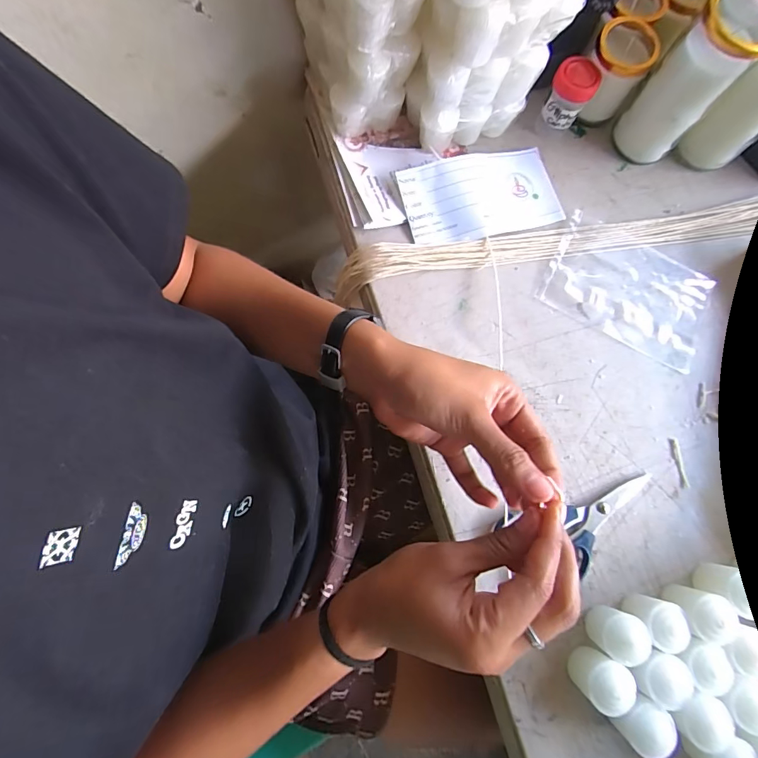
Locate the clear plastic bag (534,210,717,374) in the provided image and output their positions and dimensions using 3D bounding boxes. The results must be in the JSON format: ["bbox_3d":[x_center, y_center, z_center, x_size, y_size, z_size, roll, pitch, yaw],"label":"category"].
[{"bbox_3d":[0.266,-0.094,0.452,0.172,0.009,0.113,28,79,0],"label":"clear plastic bag"}]

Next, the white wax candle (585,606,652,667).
[{"bbox_3d":[0.201,0.215,0.361,0.031,0.047,0.036,32,79,5],"label":"white wax candle"}]

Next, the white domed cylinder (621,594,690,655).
[{"bbox_3d":[0.238,0.209,0.367,0.036,0.043,0.036,0,78,-2],"label":"white domed cylinder"}]

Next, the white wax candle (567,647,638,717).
[{"bbox_3d":[0.183,0.247,0.352,0.030,0.049,0.037,40,80,6],"label":"white wax candle"}]

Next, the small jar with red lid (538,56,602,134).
[{"bbox_3d":[0.199,-0.295,0.450,0.044,0.069,0.038,28,79,4],"label":"small jar with red lid"}]

